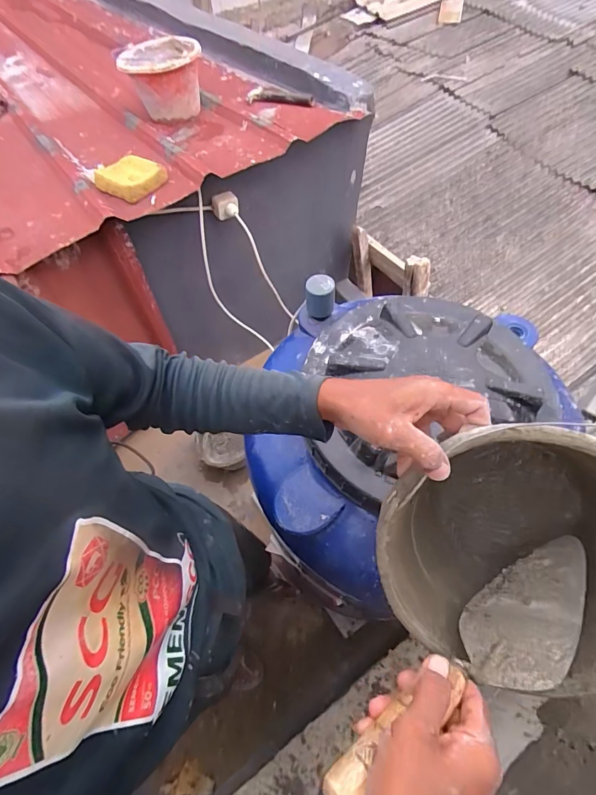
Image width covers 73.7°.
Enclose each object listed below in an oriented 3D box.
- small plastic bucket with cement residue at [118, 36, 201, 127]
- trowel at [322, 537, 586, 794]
[{"bbox_3d":[-0.414,-0.994,1.254,0.224,0.184,0.214,-6,61,-3],"label":"small plastic bucket with cement residue"},{"bbox_3d":[0.148,0.228,0.336,0.301,0.069,0.068,-21,62,-27],"label":"trowel"}]

